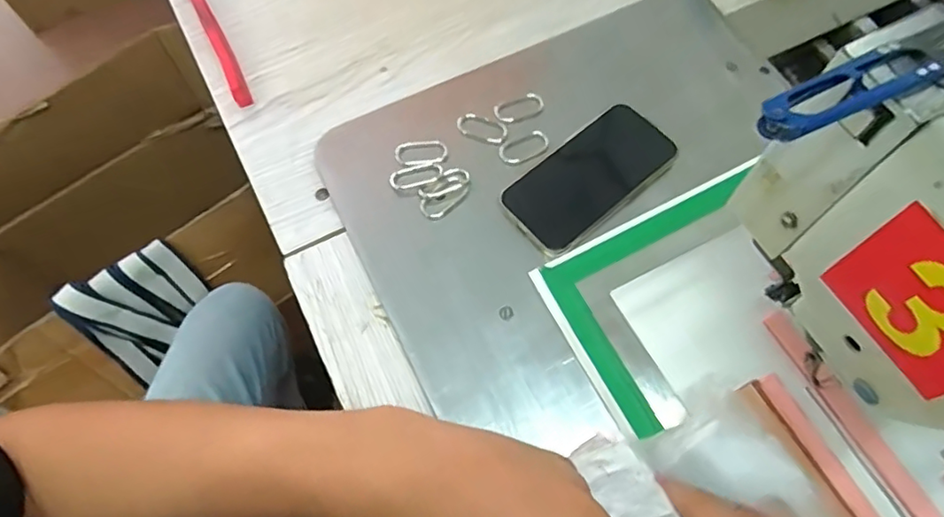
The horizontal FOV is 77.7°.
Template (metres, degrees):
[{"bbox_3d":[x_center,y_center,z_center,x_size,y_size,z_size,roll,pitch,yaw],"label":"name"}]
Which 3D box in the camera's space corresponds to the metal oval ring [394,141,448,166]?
[{"bbox_3d":[-0.044,-0.090,0.497,0.044,0.004,0.023,-6,65,-1],"label":"metal oval ring"}]

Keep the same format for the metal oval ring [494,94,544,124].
[{"bbox_3d":[0.042,-0.131,0.517,0.043,0.004,0.025,-20,66,-7],"label":"metal oval ring"}]

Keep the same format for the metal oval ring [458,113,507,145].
[{"bbox_3d":[0.009,-0.115,0.508,0.044,0.005,0.023,17,67,10],"label":"metal oval ring"}]

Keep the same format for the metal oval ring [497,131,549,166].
[{"bbox_3d":[0.045,-0.094,0.498,0.042,0.005,0.024,-21,66,-8],"label":"metal oval ring"}]

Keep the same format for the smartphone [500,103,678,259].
[{"bbox_3d":[0.096,-0.067,0.478,0.144,0.015,0.075,-35,68,-13],"label":"smartphone"}]

